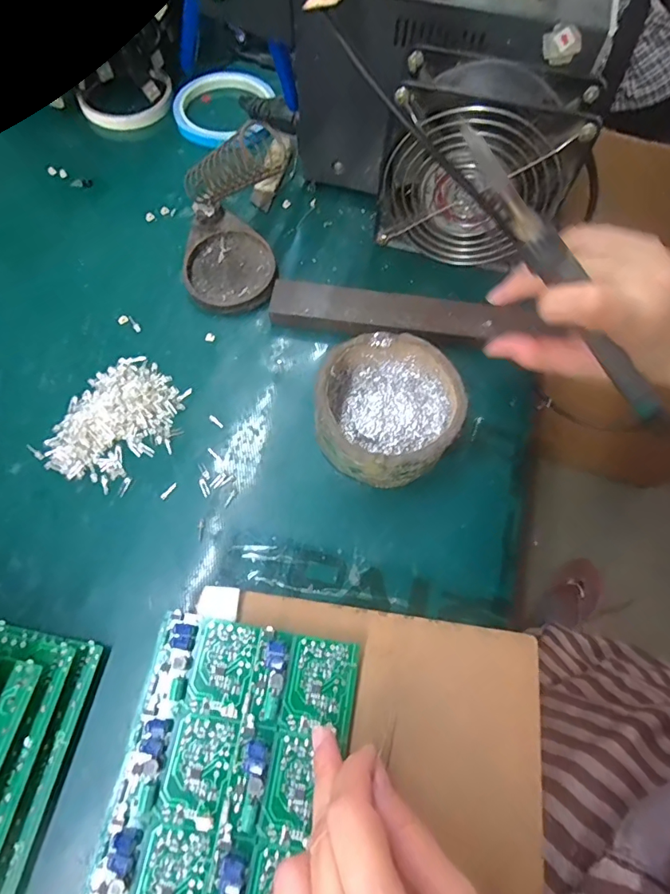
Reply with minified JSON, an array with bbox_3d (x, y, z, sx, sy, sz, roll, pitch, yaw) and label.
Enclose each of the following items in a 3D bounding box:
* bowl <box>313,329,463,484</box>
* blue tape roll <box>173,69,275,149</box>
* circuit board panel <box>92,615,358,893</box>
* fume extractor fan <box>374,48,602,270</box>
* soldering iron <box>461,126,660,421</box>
[{"bbox_3d":[0.032,-0.021,0.293,0.085,0.044,0.089,1,69,-2],"label":"bowl"},{"bbox_3d":[-0.100,-0.308,0.417,0.089,0.020,0.089,0,69,1],"label":"blue tape roll"},{"bbox_3d":[-0.057,0.201,0.208,0.103,0.009,0.225,8,66,4],"label":"circuit board panel"},{"bbox_3d":[0.094,-0.183,0.310,0.113,0.104,0.049,21,69,6],"label":"fume extractor fan"},{"bbox_3d":[0.121,-0.081,0.240,0.014,0.015,0.182,-47,107,-15],"label":"soldering iron"}]

